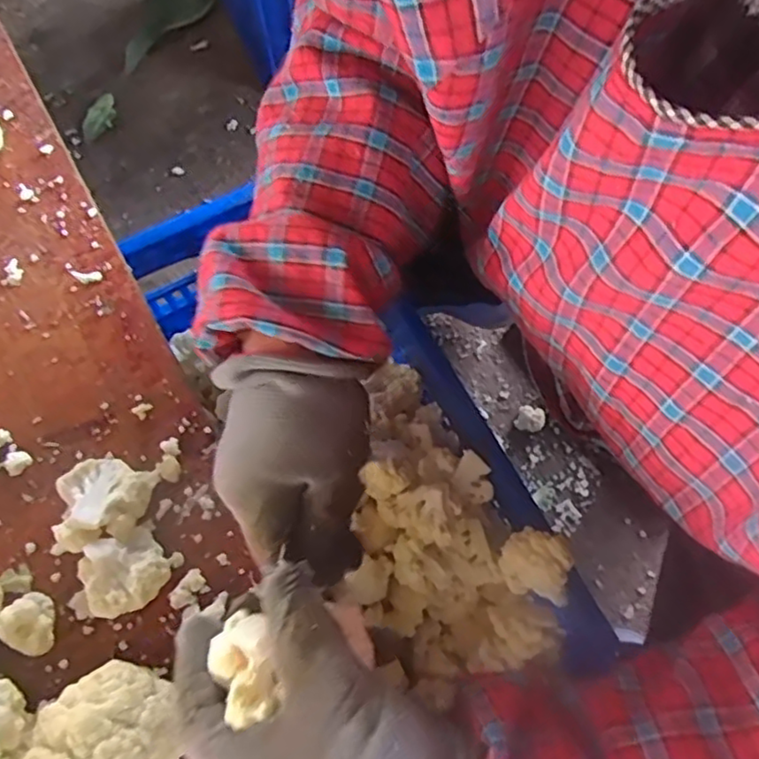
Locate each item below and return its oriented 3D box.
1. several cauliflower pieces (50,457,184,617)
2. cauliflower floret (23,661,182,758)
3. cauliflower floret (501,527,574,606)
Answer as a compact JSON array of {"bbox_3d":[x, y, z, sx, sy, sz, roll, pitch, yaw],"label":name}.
[{"bbox_3d":[-0.160,0.092,0.384,0.063,0.040,0.090,-12,72,-5],"label":"several cauliflower pieces"},{"bbox_3d":[-0.141,0.184,0.341,0.063,0.063,0.059,0,71,0],"label":"cauliflower floret"},{"bbox_3d":[0.111,0.130,0.459,0.045,0.031,0.046,0,71,0],"label":"cauliflower floret"}]

